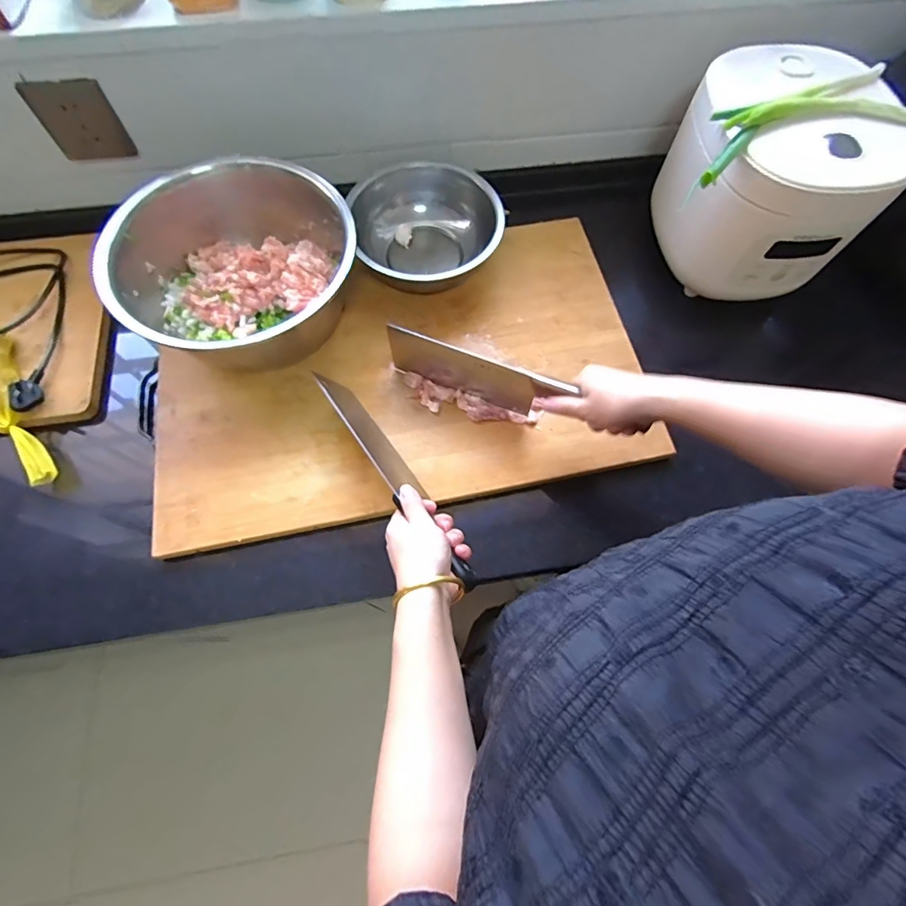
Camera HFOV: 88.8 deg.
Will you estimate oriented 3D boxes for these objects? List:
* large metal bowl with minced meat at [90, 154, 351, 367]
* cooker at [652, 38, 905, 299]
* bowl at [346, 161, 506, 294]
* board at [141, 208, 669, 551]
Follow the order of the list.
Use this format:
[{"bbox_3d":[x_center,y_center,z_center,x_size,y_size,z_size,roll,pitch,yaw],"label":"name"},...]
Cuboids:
[{"bbox_3d":[-0.252,-0.218,0.558,0.229,0.139,0.266,32,71,11],"label":"large metal bowl with minced meat"},{"bbox_3d":[0.386,-0.342,0.584,0.211,0.180,0.223,0,68,-1],"label":"cooker"},{"bbox_3d":[-0.030,-0.292,0.629,0.182,0.073,0.200,0,68,-1],"label":"bowl"},{"bbox_3d":[-0.067,-0.105,0.595,0.591,0.030,0.372,-12,69,-6],"label":"board"}]

